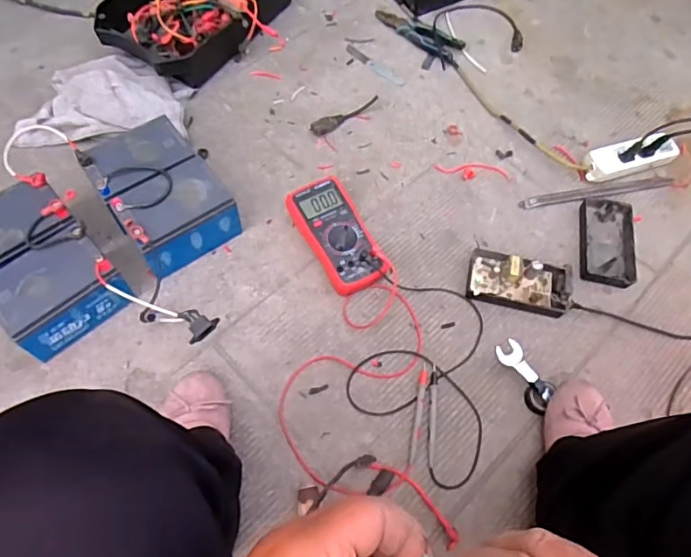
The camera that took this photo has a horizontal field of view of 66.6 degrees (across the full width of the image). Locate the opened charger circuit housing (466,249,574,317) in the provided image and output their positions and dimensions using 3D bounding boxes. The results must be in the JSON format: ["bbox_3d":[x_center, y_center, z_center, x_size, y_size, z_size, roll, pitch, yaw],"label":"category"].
[{"bbox_3d":[0.265,0.005,0.807,0.145,0.050,0.082,10,63,2],"label":"opened charger circuit housing"}]

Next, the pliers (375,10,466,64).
[{"bbox_3d":[0.140,-0.493,1.059,0.195,0.023,0.055,31,66,12],"label":"pliers"}]

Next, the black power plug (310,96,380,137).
[{"bbox_3d":[-0.002,-0.303,0.962,0.143,0.021,0.030,-38,71,-20],"label":"black power plug"}]

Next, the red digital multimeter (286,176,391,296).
[{"bbox_3d":[-0.015,-0.065,0.827,0.093,0.051,0.196,-24,67,-14],"label":"red digital multimeter"}]

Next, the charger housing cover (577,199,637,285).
[{"bbox_3d":[0.427,-0.065,0.860,0.088,0.026,0.157,12,63,3],"label":"charger housing cover"}]

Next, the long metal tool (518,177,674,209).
[{"bbox_3d":[0.445,-0.151,0.919,0.287,0.008,0.024,-10,64,-8],"label":"long metal tool"}]

